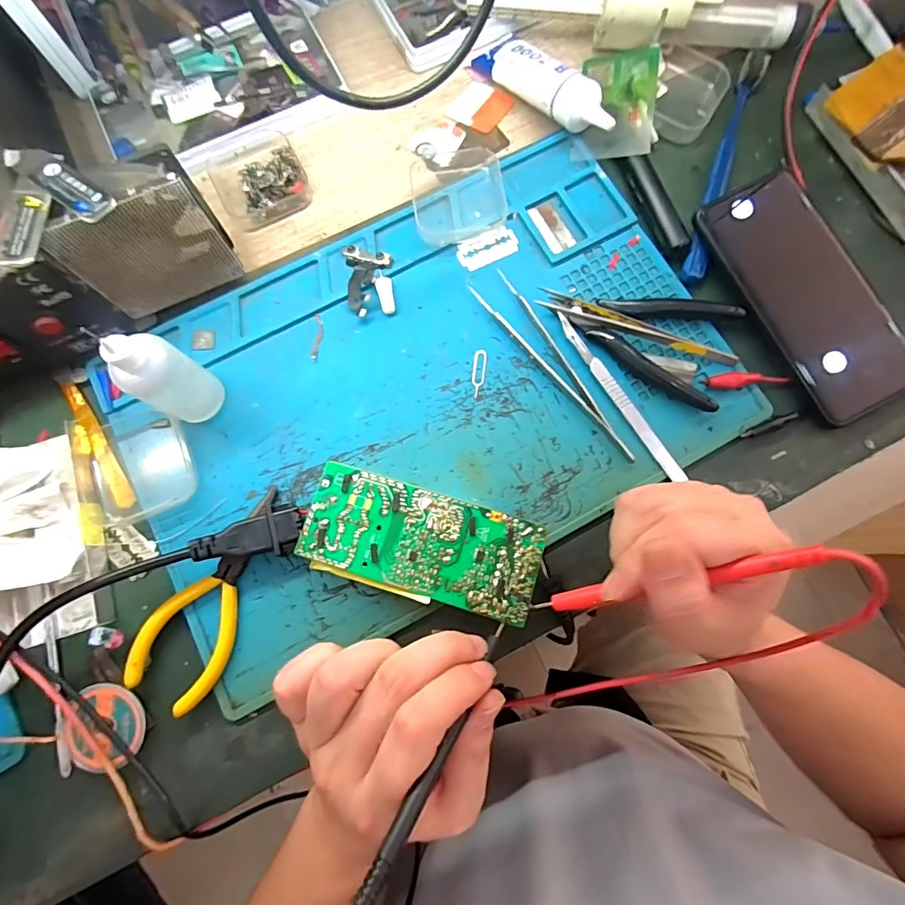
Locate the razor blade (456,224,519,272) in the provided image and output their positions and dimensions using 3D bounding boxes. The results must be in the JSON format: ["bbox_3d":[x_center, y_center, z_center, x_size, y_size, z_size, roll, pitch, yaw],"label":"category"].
[{"bbox_3d":[0.025,-0.142,0.325,0.043,0.004,0.021,-25,87,-3],"label":"razor blade"}]

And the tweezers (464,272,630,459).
[{"bbox_3d":[0.064,-0.056,0.302,0.024,0.009,0.152,-32,80,-6],"label":"tweezers"}]

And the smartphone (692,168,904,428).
[{"bbox_3d":[0.228,-0.104,0.299,0.074,0.012,0.165,-27,79,0],"label":"smartphone"}]

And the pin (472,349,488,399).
[{"bbox_3d":[0.017,-0.052,0.305,0.009,0.004,0.032,6,78,2],"label":"pin"}]

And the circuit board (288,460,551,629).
[{"bbox_3d":[-0.017,0.053,0.272,0.131,0.025,0.059,16,79,4],"label":"circuit board"}]

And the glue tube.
[{"bbox_3d":[0.066,-0.261,0.333,0.031,0.034,0.119,-35,80,-6],"label":"glue tube"}]

